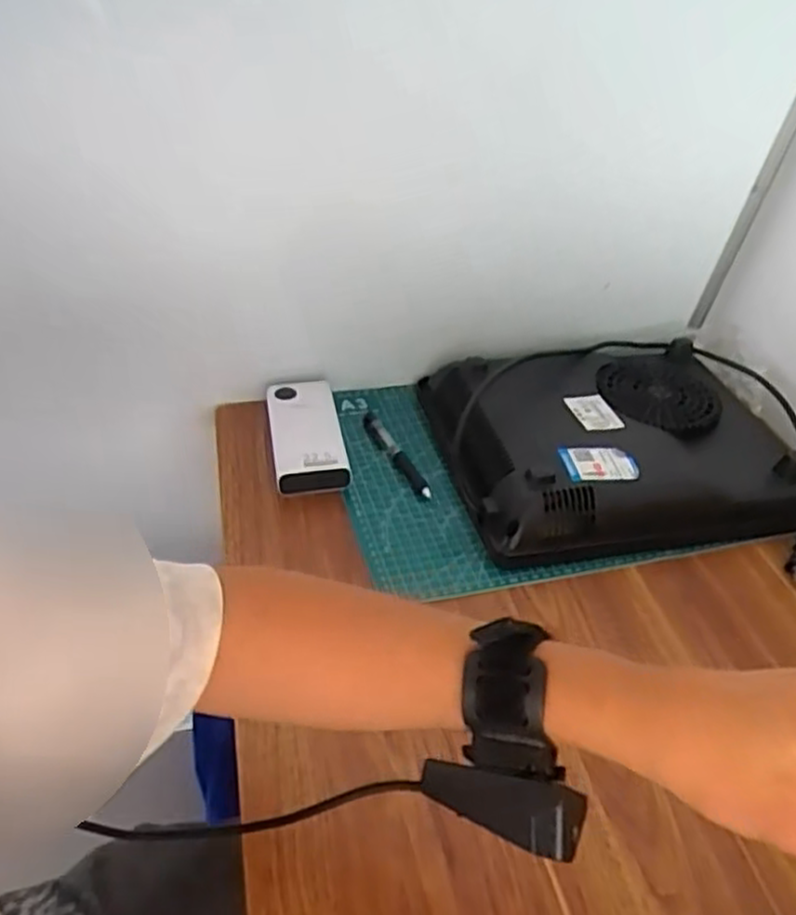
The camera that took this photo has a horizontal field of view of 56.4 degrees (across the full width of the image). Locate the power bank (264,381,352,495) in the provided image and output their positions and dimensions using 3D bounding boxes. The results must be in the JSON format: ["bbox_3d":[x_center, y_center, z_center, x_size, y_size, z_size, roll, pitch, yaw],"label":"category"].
[{"bbox_3d":[-0.091,-0.025,0.734,0.069,0.032,0.150,-4,39,-12],"label":"power bank"}]

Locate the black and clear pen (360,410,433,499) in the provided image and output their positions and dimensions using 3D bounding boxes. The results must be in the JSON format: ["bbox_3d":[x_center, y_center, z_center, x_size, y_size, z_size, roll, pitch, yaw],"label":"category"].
[{"bbox_3d":[-0.005,-0.006,0.736,0.019,0.011,0.147,-11,41,-21],"label":"black and clear pen"}]

